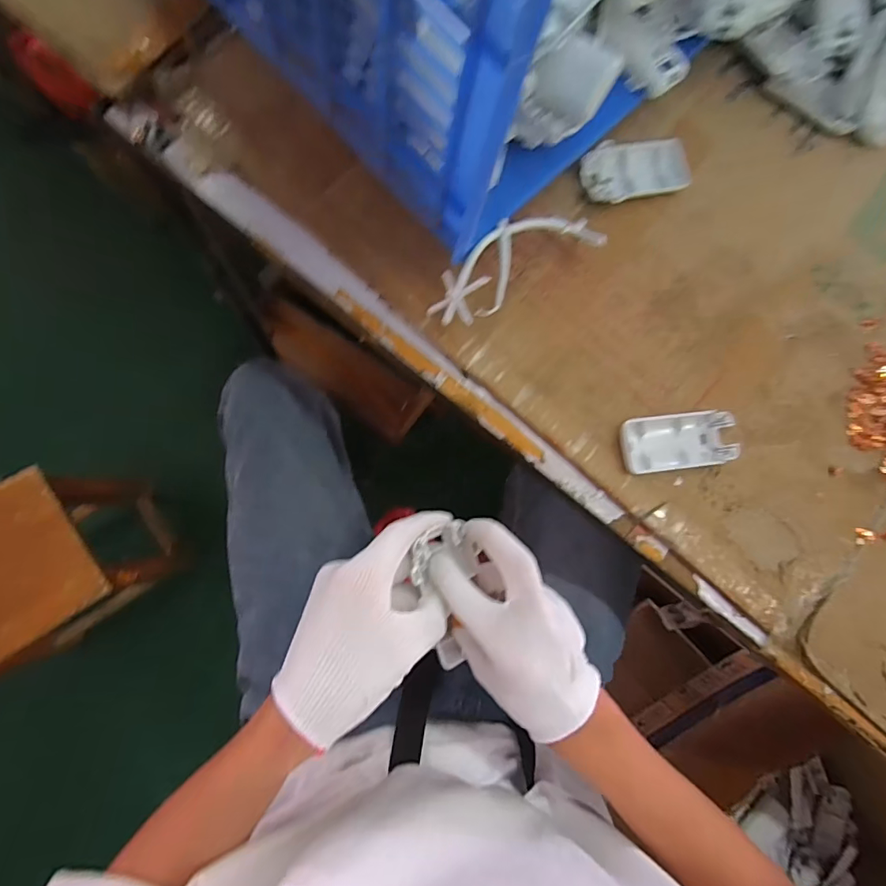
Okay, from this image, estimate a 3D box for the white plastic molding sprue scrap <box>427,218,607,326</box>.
[{"bbox_3d":[0.055,-0.145,0.392,0.142,0.033,0.052,-32,87,-10],"label":"white plastic molding sprue scrap"}]

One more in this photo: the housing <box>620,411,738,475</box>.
[{"bbox_3d":[0.201,-0.001,0.409,0.096,0.012,0.047,-7,83,-8],"label":"housing"}]

